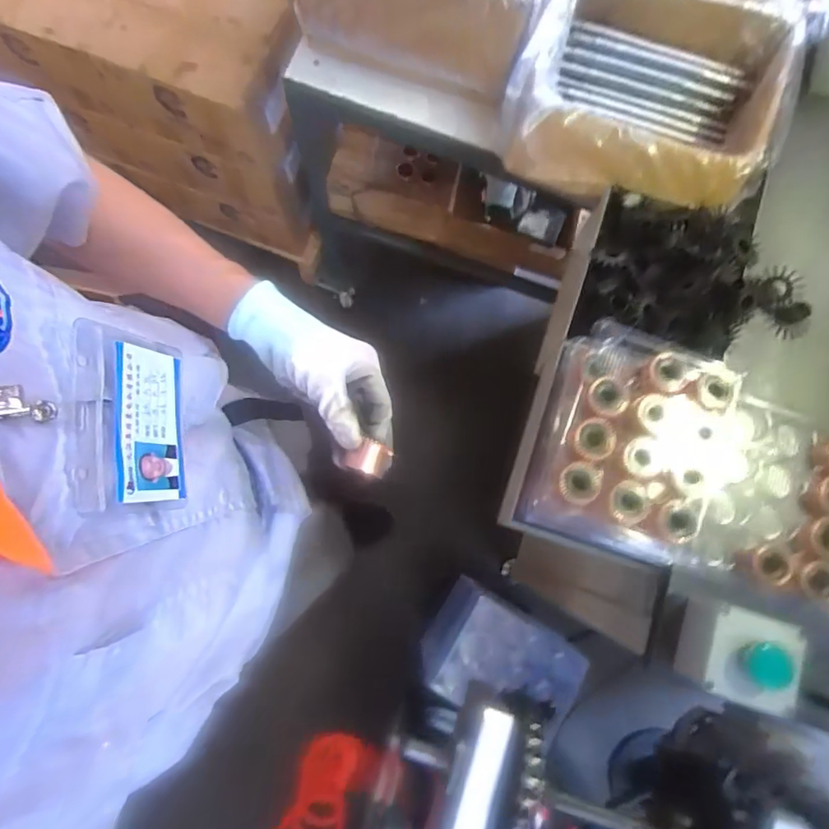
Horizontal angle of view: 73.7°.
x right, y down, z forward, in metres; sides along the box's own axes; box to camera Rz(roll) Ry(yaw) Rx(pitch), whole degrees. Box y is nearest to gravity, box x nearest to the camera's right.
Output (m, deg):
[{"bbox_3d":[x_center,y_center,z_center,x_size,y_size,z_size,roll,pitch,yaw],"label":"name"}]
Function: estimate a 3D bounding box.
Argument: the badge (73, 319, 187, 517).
[{"bbox_3d":[-0.155,0.004,0.309,0.005,0.078,0.099,-8,81,16],"label":"badge"}]

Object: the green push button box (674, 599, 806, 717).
[{"bbox_3d":[0.283,0.210,0.487,0.088,0.063,0.077,17,80,3],"label":"green push button box"}]

